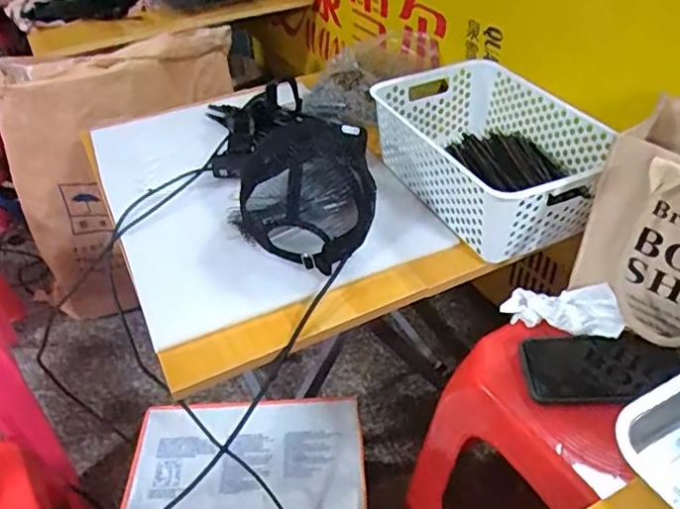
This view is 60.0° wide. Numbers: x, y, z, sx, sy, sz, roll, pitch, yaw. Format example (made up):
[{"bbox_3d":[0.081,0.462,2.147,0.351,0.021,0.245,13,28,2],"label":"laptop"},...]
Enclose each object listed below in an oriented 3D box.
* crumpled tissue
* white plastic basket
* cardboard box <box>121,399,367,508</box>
[{"bbox_3d":[0.249,0.058,0.662,0.122,0.029,0.063,9,43,14],"label":"crumpled tissue"},{"bbox_3d":[0.199,-0.135,0.775,0.206,0.104,0.307,-21,45,-19],"label":"white plastic basket"},{"bbox_3d":[-0.132,0.375,0.910,0.335,0.207,0.214,-5,42,-2],"label":"cardboard box"}]

